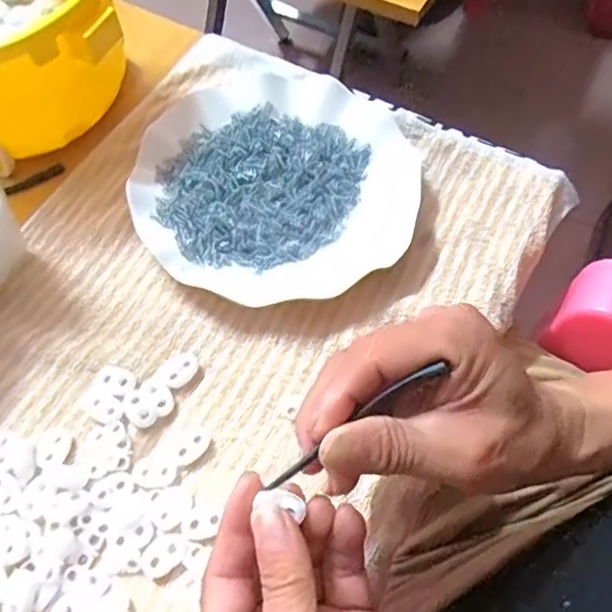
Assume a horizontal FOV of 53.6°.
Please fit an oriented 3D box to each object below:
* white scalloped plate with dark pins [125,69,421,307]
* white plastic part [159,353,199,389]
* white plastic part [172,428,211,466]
[{"bbox_3d":[-0.018,-0.086,0.400,0.178,0.022,0.187,1,65,-2],"label":"white scalloped plate with dark pins"},{"bbox_3d":[-0.073,0.037,0.349,0.022,0.005,0.018,-39,72,-19],"label":"white plastic part"},{"bbox_3d":[-0.062,0.076,0.328,0.014,0.004,0.022,39,69,15],"label":"white plastic part"}]

